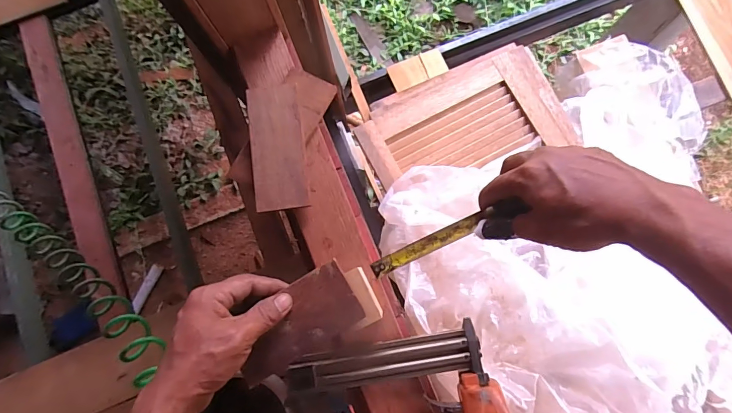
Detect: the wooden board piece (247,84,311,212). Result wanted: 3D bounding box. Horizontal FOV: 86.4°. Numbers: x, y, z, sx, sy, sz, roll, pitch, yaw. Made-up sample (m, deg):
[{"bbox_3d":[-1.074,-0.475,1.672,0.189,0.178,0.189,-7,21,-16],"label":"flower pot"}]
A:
[{"bbox_3d":[-0.106,-0.073,0.471,0.062,0.011,0.152,-7,80,1],"label":"wooden board piece"}]

